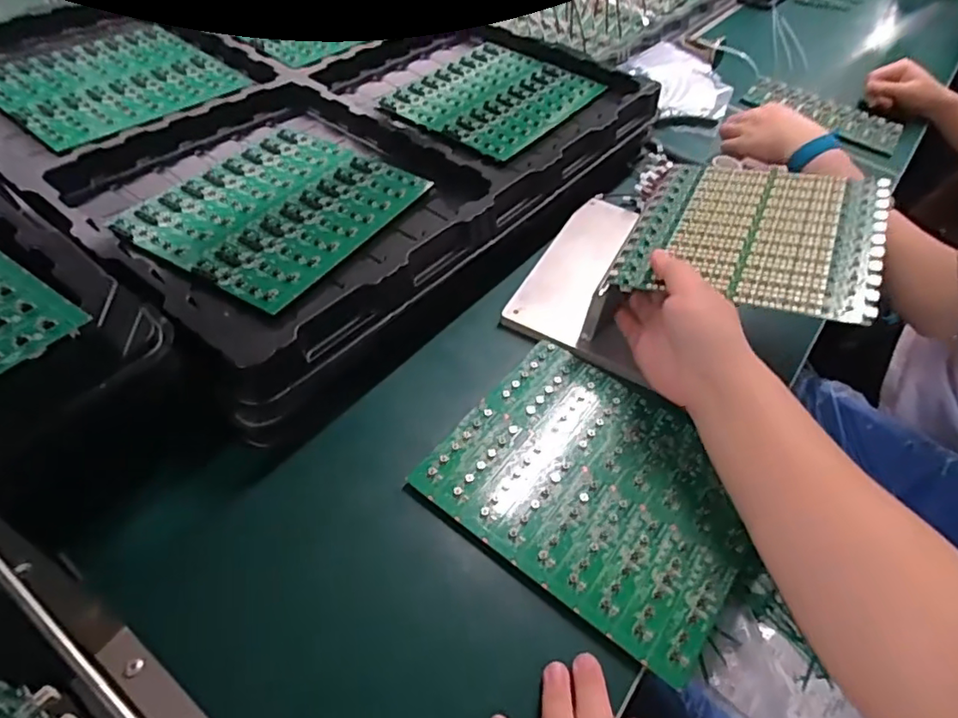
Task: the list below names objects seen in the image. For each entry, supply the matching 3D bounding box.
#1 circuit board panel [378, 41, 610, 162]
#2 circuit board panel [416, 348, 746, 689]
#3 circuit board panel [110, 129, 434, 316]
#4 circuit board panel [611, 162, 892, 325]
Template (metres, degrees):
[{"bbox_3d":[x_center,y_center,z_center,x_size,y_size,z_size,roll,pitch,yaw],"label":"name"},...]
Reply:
[{"bbox_3d":[0.017,-0.282,0.631,0.166,0.006,0.190,32,55,21],"label":"circuit board panel"},{"bbox_3d":[0.082,0.080,0.400,0.196,0.004,0.170,32,55,21],"label":"circuit board panel"},{"bbox_3d":[-0.161,-0.126,0.478,0.164,0.006,0.197,26,53,16],"label":"circuit board panel"},{"bbox_3d":[0.213,-0.101,0.457,0.162,0.005,0.188,14,48,26],"label":"circuit board panel"}]

